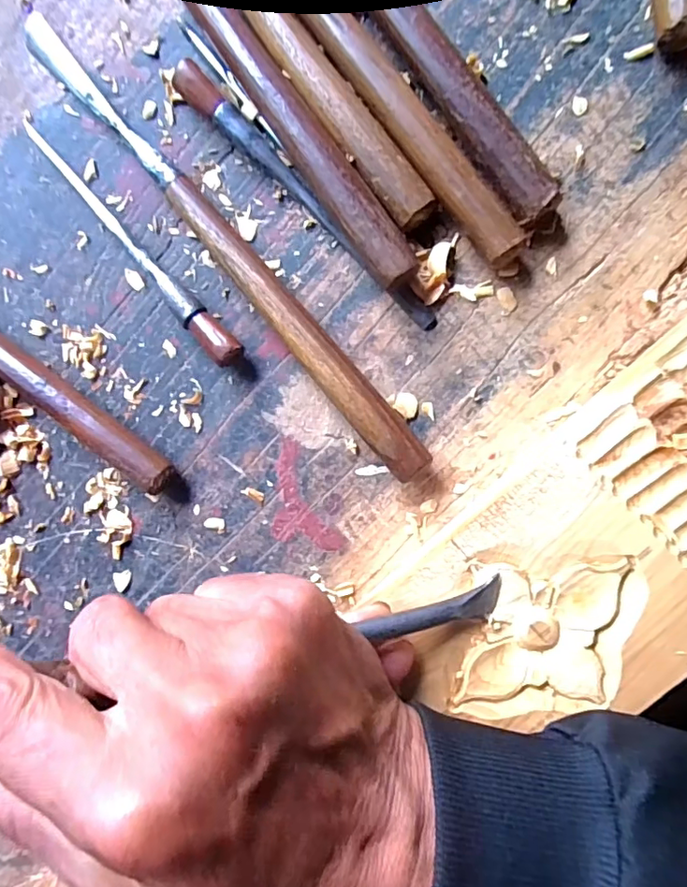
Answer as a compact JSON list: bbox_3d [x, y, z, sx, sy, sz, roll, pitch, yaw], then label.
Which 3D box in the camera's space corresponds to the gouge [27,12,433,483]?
[{"bbox_3d":[-0.054,-0.088,0.233,0.016,0.021,0.260,-41,89,9],"label":"gouge"}]

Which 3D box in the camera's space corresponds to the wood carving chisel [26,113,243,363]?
[{"bbox_3d":[-0.098,-0.089,0.243,0.012,0.017,0.144,-45,88,9],"label":"wood carving chisel"}]

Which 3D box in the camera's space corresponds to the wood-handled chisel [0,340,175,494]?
[{"bbox_3d":[-0.188,-0.057,0.256,0.261,0.019,0.017,34,98,4],"label":"wood-handled chisel"}]

